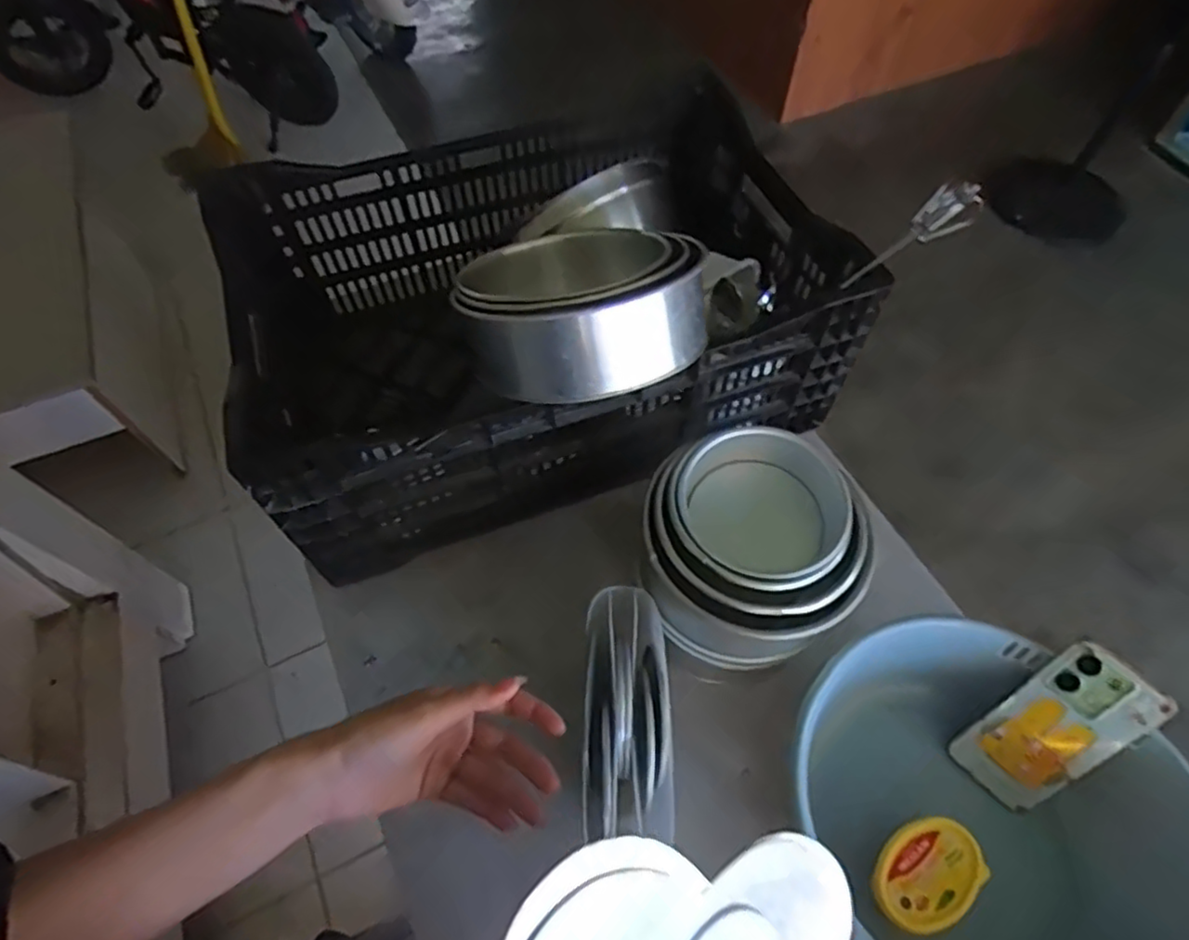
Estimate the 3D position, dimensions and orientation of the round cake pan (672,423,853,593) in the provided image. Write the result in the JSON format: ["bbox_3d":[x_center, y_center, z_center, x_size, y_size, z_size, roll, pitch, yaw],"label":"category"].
[{"bbox_3d":[0.138,0.036,0.559,0.141,0.044,0.136,0,58,0],"label":"round cake pan"}]

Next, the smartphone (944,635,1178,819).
[{"bbox_3d":[0.381,0.217,0.549,0.077,0.158,0.006,43,28,22],"label":"smartphone"}]

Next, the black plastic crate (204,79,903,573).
[{"bbox_3d":[-0.072,-0.179,0.752,0.623,0.224,0.414,-19,60,-11],"label":"black plastic crate"}]

